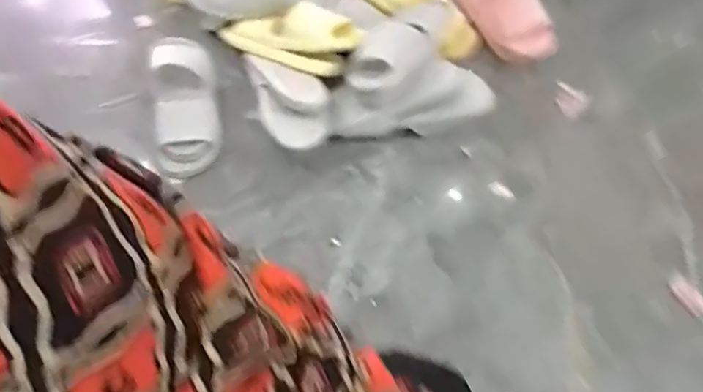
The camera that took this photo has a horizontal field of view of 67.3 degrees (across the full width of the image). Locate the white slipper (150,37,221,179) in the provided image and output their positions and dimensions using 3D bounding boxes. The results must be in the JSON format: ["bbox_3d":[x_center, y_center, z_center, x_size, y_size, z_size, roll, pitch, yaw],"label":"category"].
[{"bbox_3d":[-0.293,-0.169,0.918,0.108,0.065,0.278,-7,71,-4],"label":"white slipper"}]

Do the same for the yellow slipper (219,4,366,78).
[{"bbox_3d":[-0.120,-0.295,0.967,0.284,0.078,0.101,14,60,8],"label":"yellow slipper"}]

